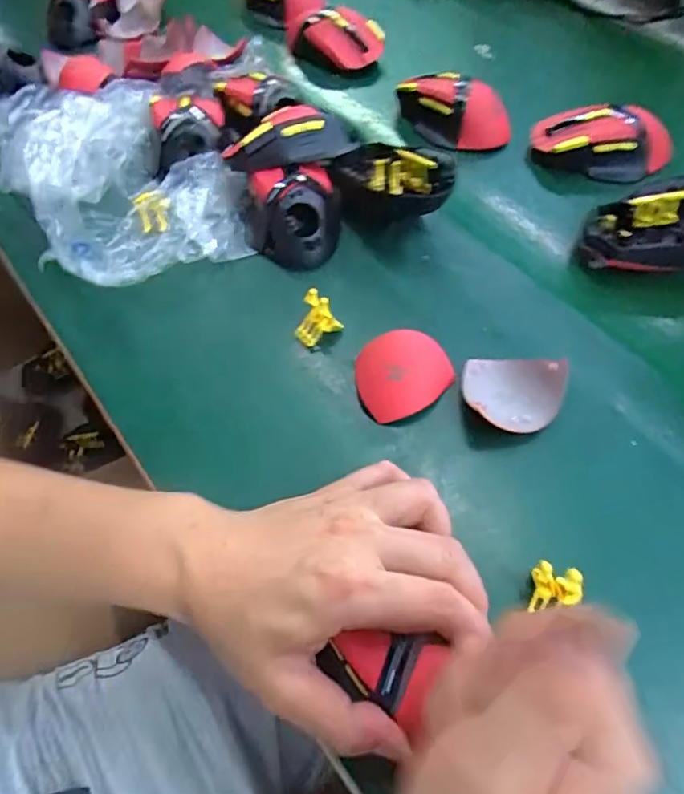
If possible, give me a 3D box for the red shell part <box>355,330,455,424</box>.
[{"bbox_3d":[0.040,-0.015,0.350,0.060,0.032,0.051,-15,60,-5],"label":"red shell part"}]

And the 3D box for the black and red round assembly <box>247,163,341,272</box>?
[{"bbox_3d":[-0.038,-0.138,0.418,0.068,0.041,0.070,-1,60,3],"label":"black and red round assembly"}]

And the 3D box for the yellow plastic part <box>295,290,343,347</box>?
[{"bbox_3d":[-0.019,-0.054,0.374,0.028,0.031,0.023,-36,64,-16],"label":"yellow plastic part"}]

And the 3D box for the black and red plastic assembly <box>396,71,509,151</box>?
[{"bbox_3d":[0.103,-0.263,0.514,0.106,0.057,0.054,13,62,10],"label":"black and red plastic assembly"}]

